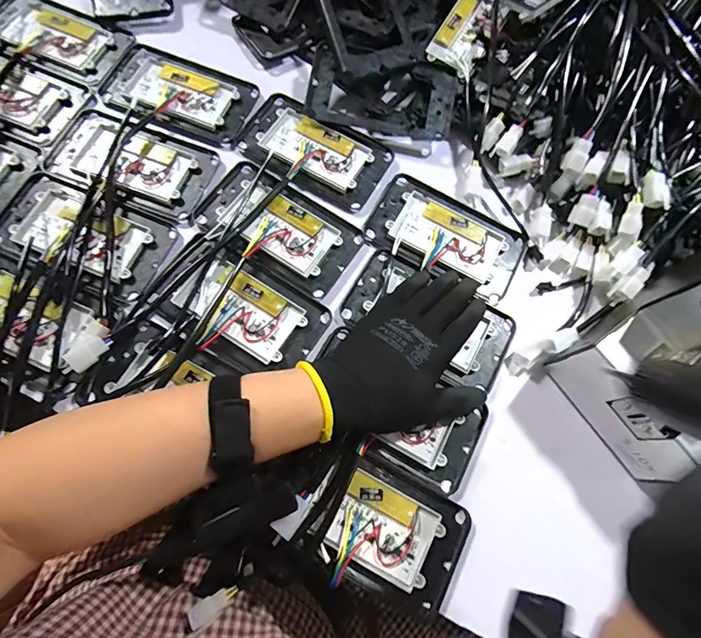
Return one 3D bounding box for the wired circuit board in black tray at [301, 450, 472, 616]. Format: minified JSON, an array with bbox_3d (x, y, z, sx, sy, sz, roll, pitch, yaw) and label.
[{"bbox_3d":[0.034,0.170,0.320,0.113,0.019,0.088,30,72,6],"label":"wired circuit board in black tray"}]

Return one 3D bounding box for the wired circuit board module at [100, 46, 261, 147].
[{"bbox_3d":[-0.191,-0.256,0.452,0.162,0.011,0.090,20,71,2],"label":"wired circuit board module"}]

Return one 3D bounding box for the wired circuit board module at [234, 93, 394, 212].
[{"bbox_3d":[-0.039,-0.185,0.438,0.157,0.017,0.092,28,71,5],"label":"wired circuit board module"}]

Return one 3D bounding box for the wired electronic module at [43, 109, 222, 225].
[{"bbox_3d":[-0.223,-0.162,0.415,0.159,0.013,0.090,21,71,2],"label":"wired electronic module"}]

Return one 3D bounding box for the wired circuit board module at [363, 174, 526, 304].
[{"bbox_3d":[0.101,-0.085,0.418,0.155,0.015,0.095,30,72,5],"label":"wired circuit board module"}]

